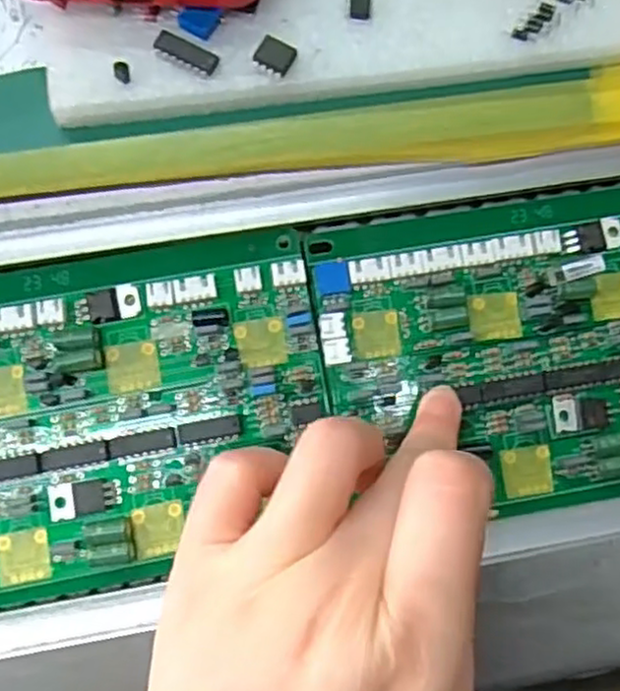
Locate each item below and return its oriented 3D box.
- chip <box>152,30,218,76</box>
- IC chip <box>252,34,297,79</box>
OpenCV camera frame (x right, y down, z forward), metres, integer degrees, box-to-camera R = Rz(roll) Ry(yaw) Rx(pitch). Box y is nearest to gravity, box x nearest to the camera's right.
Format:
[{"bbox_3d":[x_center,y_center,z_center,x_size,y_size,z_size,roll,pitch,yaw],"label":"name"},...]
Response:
[{"bbox_3d":[-0.037,-0.087,0.209,0.020,0.004,0.007,28,82,0],"label":"chip"},{"bbox_3d":[-0.010,-0.086,0.211,0.011,0.006,0.011,25,82,0],"label":"IC chip"}]

